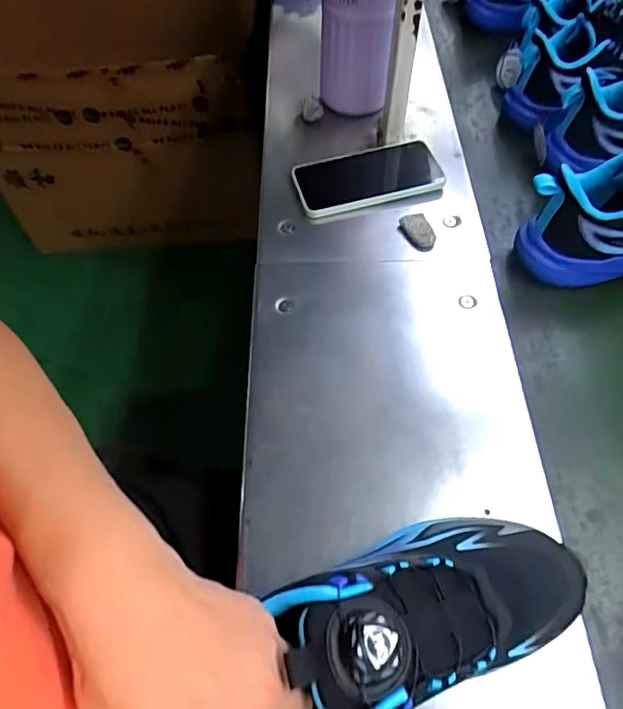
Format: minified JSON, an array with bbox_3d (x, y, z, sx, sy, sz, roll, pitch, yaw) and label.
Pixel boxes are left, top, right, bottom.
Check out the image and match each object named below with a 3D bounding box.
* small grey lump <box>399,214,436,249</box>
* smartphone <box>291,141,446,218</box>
[{"bbox_3d":[0.109,-0.127,0.538,0.027,0.015,0.044,-13,55,-5],"label":"small grey lump"},{"bbox_3d":[0.063,-0.196,0.577,0.161,0.011,0.075,-16,63,-8],"label":"smartphone"}]

